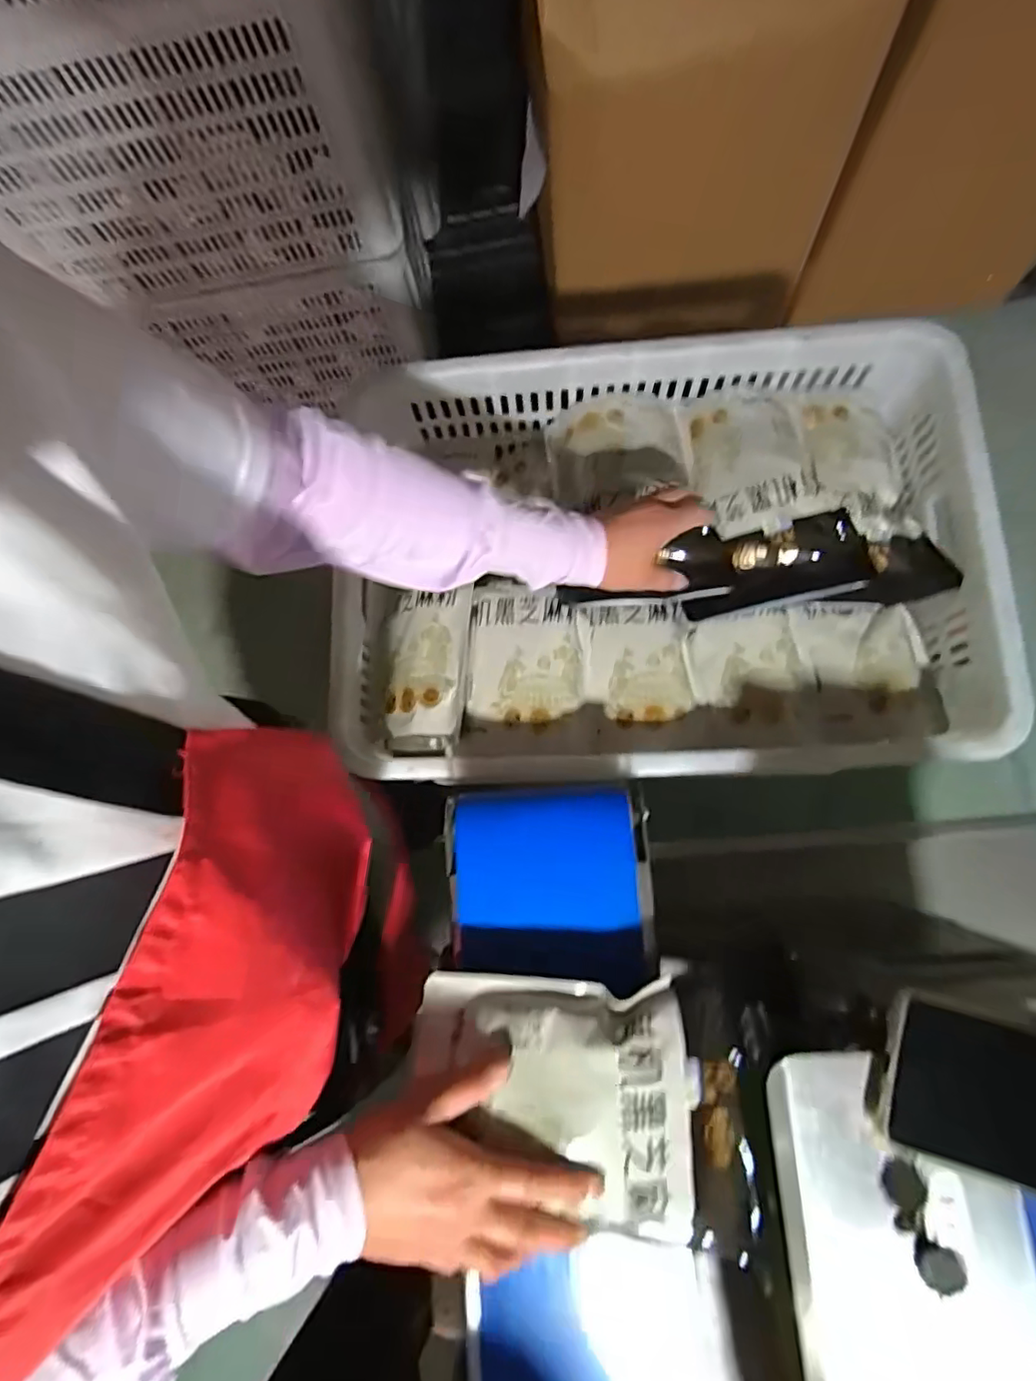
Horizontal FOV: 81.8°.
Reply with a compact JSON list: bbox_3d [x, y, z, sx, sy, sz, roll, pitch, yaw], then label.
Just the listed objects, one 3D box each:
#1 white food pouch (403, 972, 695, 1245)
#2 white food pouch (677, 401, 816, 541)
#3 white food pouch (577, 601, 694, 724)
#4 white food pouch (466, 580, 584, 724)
[{"bbox_3d":[0.019,0.267,0.378,0.174,0.041,0.149,-1,79,1],"label":"white food pouch"},{"bbox_3d":[0.231,-0.241,0.612,0.106,0.035,0.170,-8,68,13],"label":"white food pouch"},{"bbox_3d":[0.117,-0.027,0.587,0.101,0.038,0.116,-5,79,0],"label":"white food pouch"},{"bbox_3d":[0.006,-0.038,0.596,0.112,0.034,0.140,3,79,2],"label":"white food pouch"}]

